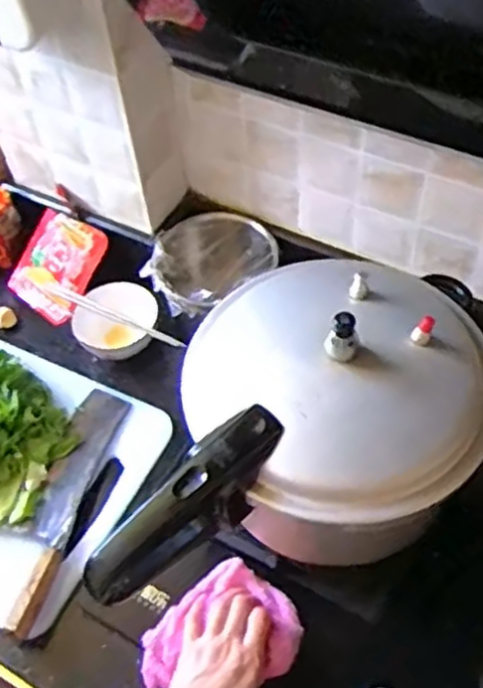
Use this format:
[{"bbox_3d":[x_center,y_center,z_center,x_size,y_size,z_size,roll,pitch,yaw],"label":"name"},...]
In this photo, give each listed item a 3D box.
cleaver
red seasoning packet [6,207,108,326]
[{"bbox_3d":[-0.203,0.171,0.805,0.056,0.027,0.289,11,55,12],"label":"cleaver"},{"bbox_3d":[-0.251,-0.107,0.983,0.103,0.148,0.017,36,19,1],"label":"red seasoning packet"}]

